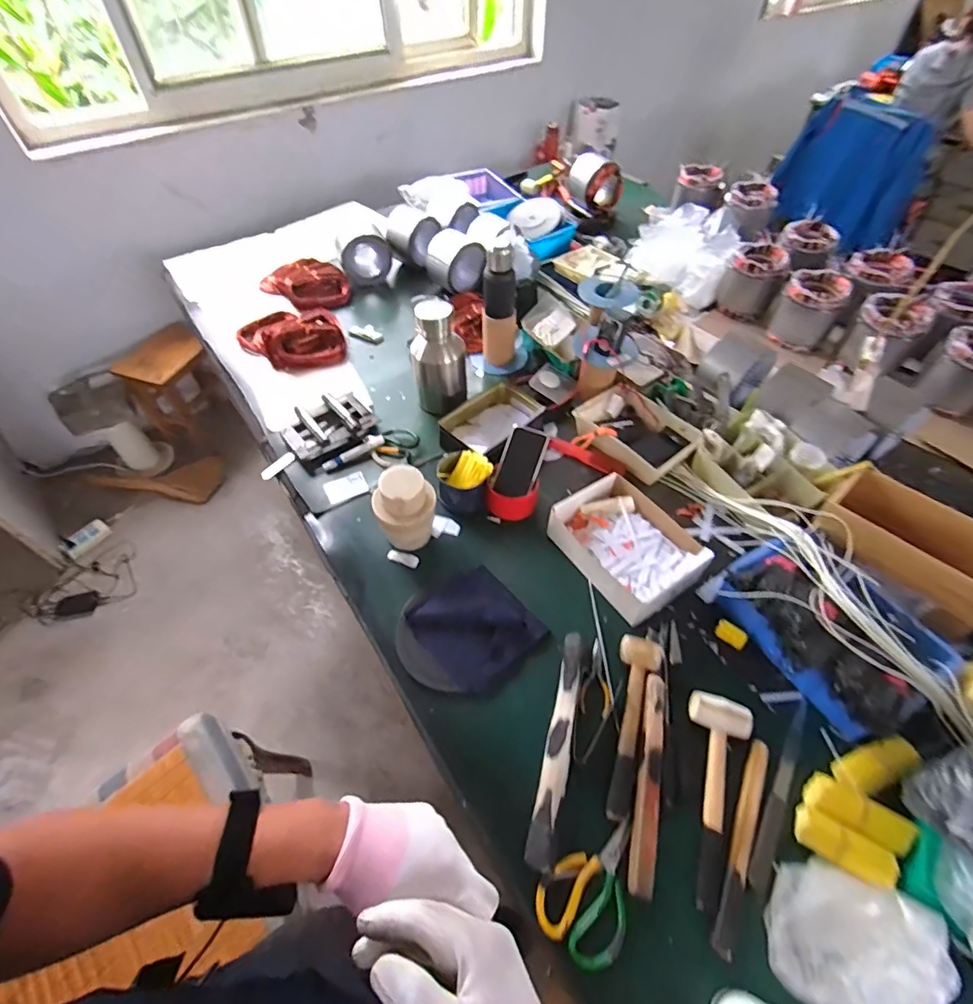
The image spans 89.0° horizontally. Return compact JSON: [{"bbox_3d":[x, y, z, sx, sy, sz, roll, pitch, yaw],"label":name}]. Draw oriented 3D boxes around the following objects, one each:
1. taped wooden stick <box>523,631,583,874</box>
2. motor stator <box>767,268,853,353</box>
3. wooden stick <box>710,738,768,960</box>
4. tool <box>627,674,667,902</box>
[{"bbox_3d":[0.107,0.343,0.720,0.036,0.025,0.315,12,53,10],"label":"taped wooden stick"},{"bbox_3d":[0.863,-0.521,1.336,0.148,0.159,0.172,22,55,17],"label":"motor stator"},{"bbox_3d":[0.338,0.443,0.651,0.028,0.015,0.256,24,56,18],"label":"wooden stick"},{"bbox_3d":[0.230,0.380,0.691,0.034,0.012,0.276,14,53,11],"label":"tool"}]

